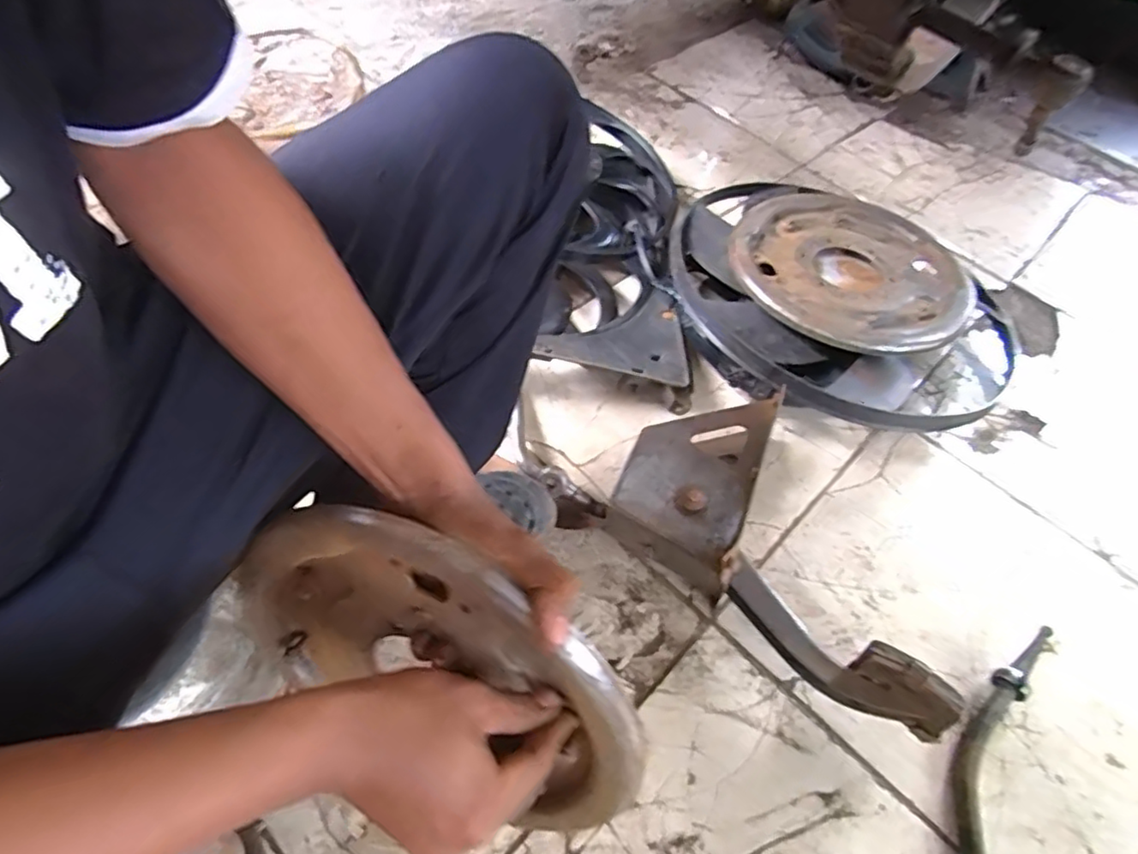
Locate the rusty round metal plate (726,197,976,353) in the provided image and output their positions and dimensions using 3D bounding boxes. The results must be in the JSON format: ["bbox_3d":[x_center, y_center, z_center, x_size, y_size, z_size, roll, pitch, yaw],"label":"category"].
[{"bbox_3d":[0.359,-0.202,0.800,0.269,0.036,0.287,3,55,-4],"label":"rusty round metal plate"}]

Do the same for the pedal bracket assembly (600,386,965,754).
[{"bbox_3d":[0.229,0.114,0.650,0.373,0.112,0.225,39,62,22],"label":"pedal bracket assembly"}]

